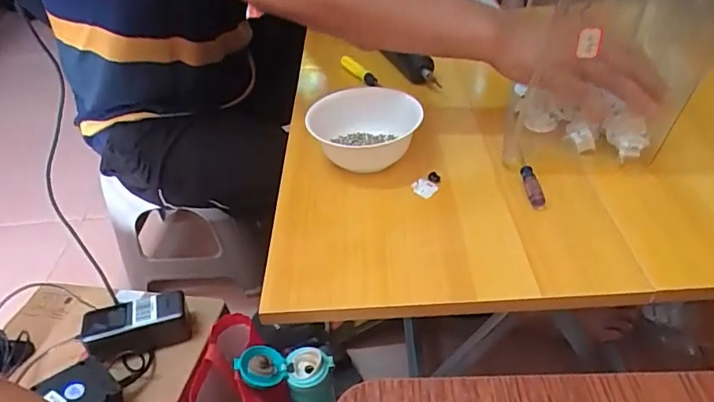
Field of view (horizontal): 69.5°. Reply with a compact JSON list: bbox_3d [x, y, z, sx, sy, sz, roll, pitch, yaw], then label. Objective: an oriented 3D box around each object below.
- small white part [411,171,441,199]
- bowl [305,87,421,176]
[{"bbox_3d":[0.069,-0.015,0.500,0.032,0.017,0.015,-28,43,-24],"label":"small white part"},{"bbox_3d":[0.006,-0.071,0.540,0.113,0.048,0.113,-4,39,3],"label":"bowl"}]

